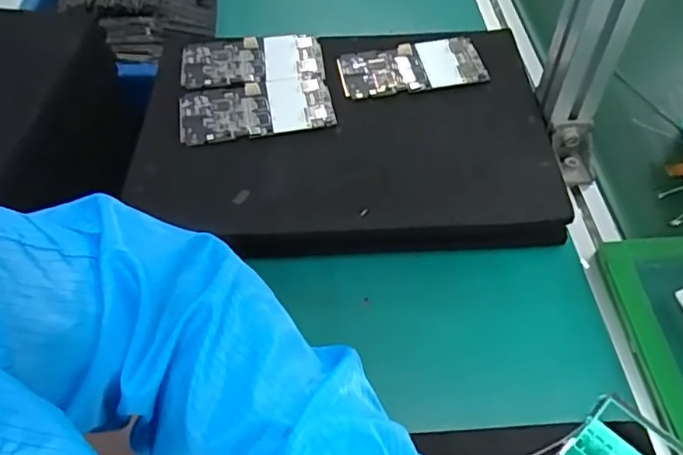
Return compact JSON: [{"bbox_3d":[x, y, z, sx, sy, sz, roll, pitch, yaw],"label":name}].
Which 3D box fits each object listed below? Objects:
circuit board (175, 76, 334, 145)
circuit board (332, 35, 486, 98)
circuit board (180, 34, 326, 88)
[{"bbox_3d":[-0.074,-0.103,0.507,0.130,0.013,0.064,-7,53,-6],"label":"circuit board"},{"bbox_3d":[0.064,-0.149,0.542,0.130,0.011,0.064,-7,56,-4],"label":"circuit board"},{"bbox_3d":[-0.083,-0.154,0.536,0.126,0.006,0.065,-9,53,-8],"label":"circuit board"}]

